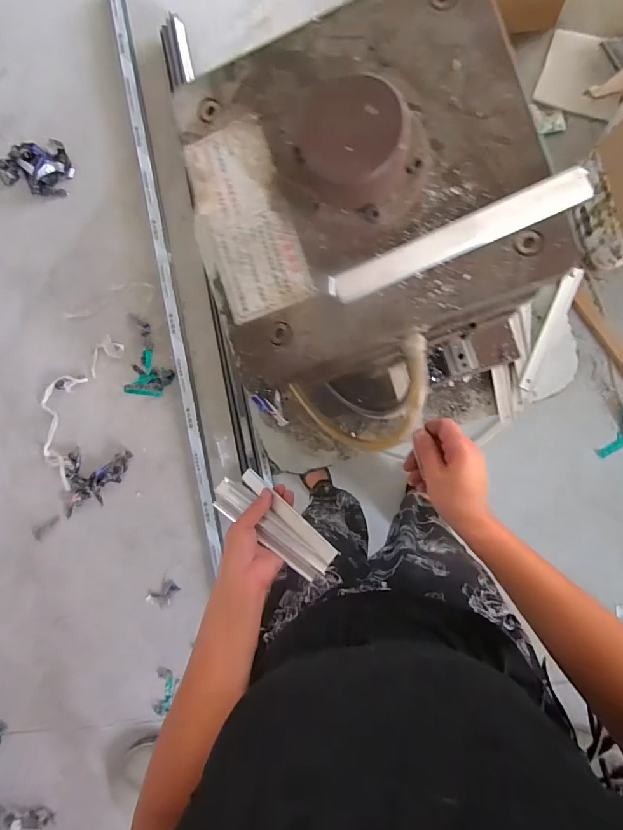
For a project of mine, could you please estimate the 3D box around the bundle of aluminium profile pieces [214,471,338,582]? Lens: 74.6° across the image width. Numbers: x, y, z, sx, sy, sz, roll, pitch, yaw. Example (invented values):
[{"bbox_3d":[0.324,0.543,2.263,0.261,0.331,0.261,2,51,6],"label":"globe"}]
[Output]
[{"bbox_3d":[-0.048,0.135,0.521,0.177,0.031,0.065,30,97,26],"label":"bundle of aluminium profile pieces"}]

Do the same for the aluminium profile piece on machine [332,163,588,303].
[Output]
[{"bbox_3d":[0.090,-0.113,0.262,0.163,0.007,0.024,-21,89,10],"label":"aluminium profile piece on machine"}]

